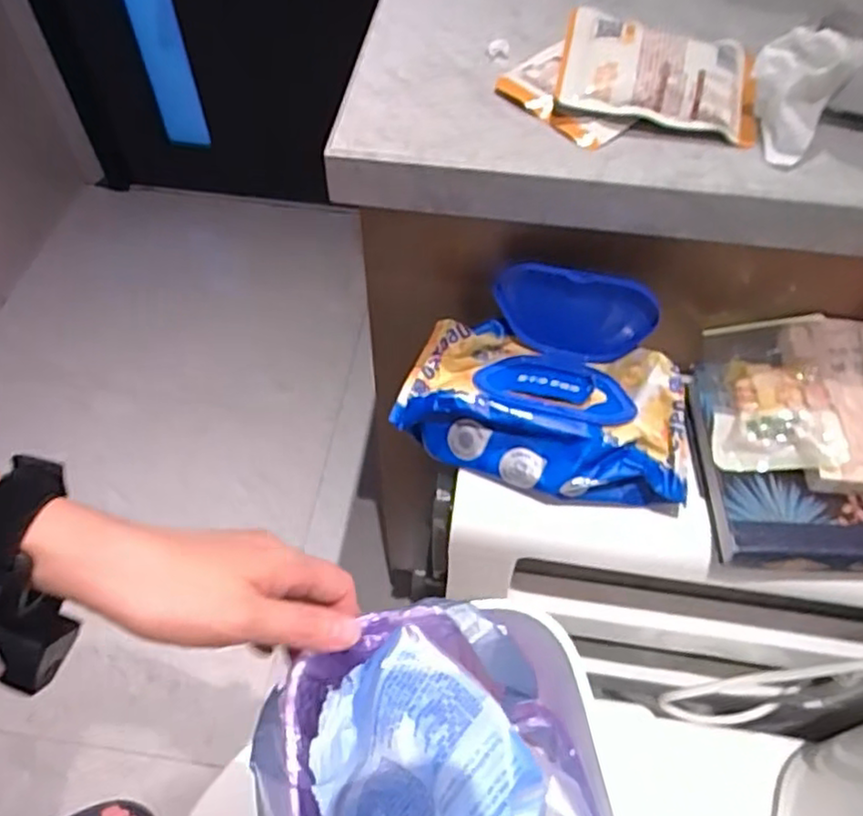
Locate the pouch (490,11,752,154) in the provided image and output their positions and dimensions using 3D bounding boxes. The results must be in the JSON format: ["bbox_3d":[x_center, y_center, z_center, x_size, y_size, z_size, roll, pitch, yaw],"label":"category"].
[{"bbox_3d":[0.126,-0.209,0.428,0.160,0.039,0.111,15,56,11],"label":"pouch"}]

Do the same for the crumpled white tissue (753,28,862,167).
[{"bbox_3d":[0.216,-0.188,0.402,0.054,0.051,0.072,25,58,17],"label":"crumpled white tissue"}]

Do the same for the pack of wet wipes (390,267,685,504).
[{"bbox_3d":[0.079,-0.022,0.460,0.194,0.083,0.140,12,56,7],"label":"pack of wet wipes"}]

